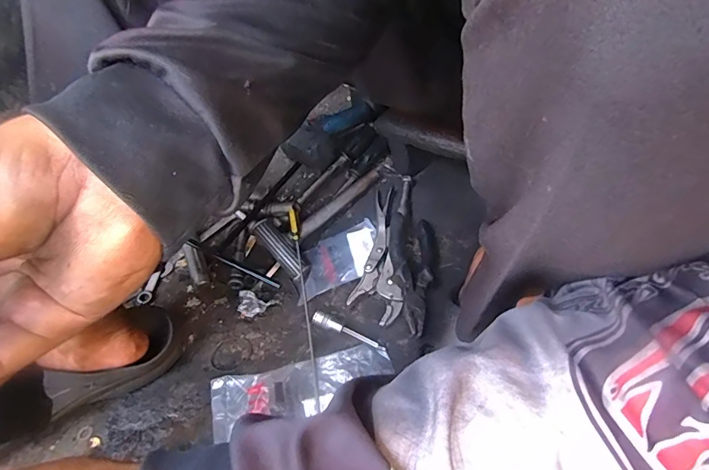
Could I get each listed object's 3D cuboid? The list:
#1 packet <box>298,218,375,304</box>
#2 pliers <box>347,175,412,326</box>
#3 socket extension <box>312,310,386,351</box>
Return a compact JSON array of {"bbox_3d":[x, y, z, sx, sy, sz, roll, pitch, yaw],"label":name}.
[{"bbox_3d":[-0.024,0.033,0.602,0.123,0.013,0.100,-26,38,4],"label":"packet"},{"bbox_3d":[0.038,0.010,0.594,0.065,0.022,0.247,3,49,9],"label":"pliers"},{"bbox_3d":[-0.008,0.117,0.513,0.093,0.017,0.013,20,54,23],"label":"socket extension"}]

